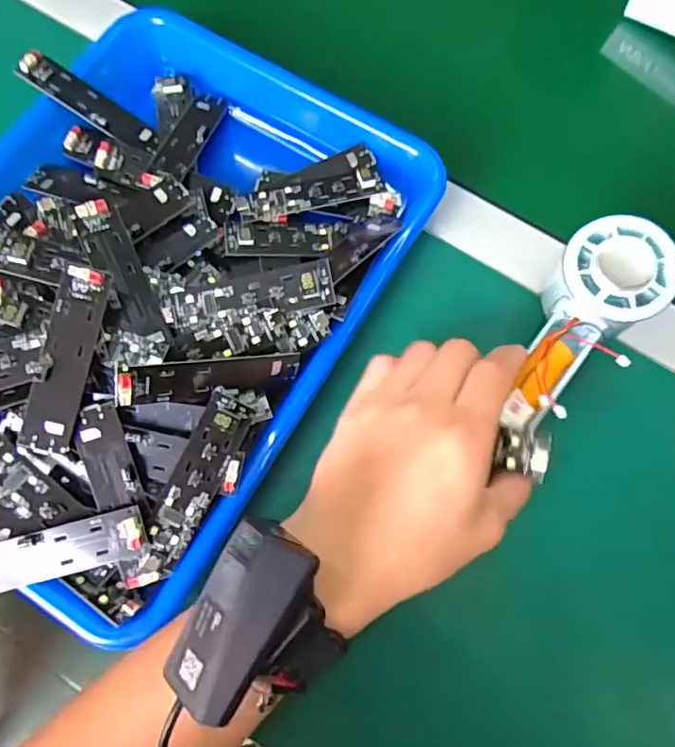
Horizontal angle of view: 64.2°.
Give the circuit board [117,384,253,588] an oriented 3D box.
[{"bbox_3d":[-0.072,0.058,0.265,0.022,0.009,0.100,27,86,-10],"label":"circuit board"}]

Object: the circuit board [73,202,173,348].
[{"bbox_3d":[-0.111,-0.052,0.280,0.023,0.006,0.081,-19,83,-25],"label":"circuit board"}]

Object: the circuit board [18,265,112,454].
[{"bbox_3d":[-0.131,-0.007,0.259,0.023,0.008,0.088,14,90,-6],"label":"circuit board"}]

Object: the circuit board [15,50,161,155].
[{"bbox_3d":[-0.156,-0.171,0.344,0.088,0.011,0.024,31,75,-14],"label":"circuit board"}]

